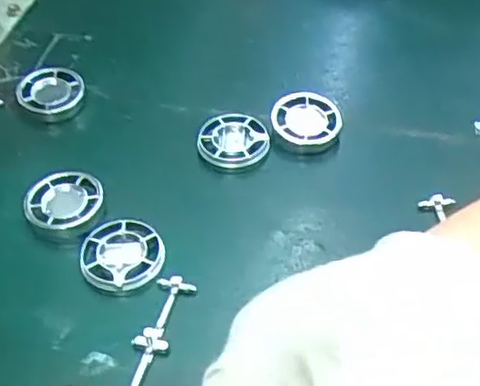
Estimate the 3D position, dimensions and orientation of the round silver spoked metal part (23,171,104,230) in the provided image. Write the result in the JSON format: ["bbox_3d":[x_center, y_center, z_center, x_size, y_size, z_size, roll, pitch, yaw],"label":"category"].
[{"bbox_3d":[-0.089,0.006,0.340,0.038,0.014,0.032,-17,49,-14],"label":"round silver spoked metal part"}]

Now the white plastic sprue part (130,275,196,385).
[{"bbox_3d":[-0.038,0.065,0.284,0.017,0.006,0.070,11,48,11],"label":"white plastic sprue part"}]

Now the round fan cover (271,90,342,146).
[{"bbox_3d":[0.038,-0.041,0.379,0.038,0.015,0.038,-1,47,1],"label":"round fan cover"}]

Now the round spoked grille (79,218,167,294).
[{"bbox_3d":[-0.056,0.031,0.316,0.038,0.010,0.037,-1,47,1],"label":"round spoked grille"}]

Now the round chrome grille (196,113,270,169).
[{"bbox_3d":[-0.004,-0.029,0.371,0.039,0.012,0.038,-1,47,1],"label":"round chrome grille"}]

